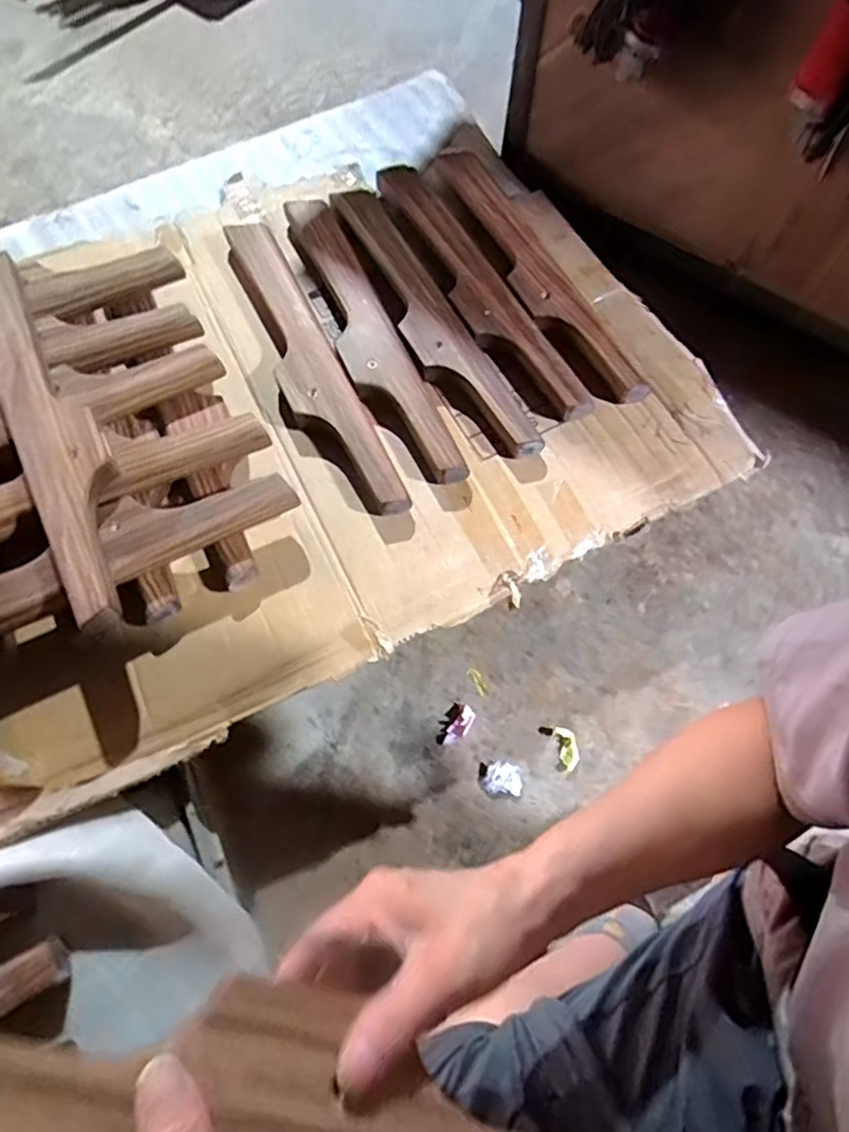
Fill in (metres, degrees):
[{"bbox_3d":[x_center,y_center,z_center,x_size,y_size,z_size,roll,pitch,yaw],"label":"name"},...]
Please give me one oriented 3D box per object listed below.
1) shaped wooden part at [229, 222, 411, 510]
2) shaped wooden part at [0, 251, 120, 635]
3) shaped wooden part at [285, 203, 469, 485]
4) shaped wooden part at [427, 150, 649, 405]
[{"bbox_3d":[-0.174,-0.299,0.902,0.101,0.041,0.561,-21,69,-11],"label":"shaped wooden part"},{"bbox_3d":[-0.451,-0.177,0.752,0.091,0.031,0.550,-26,70,-13],"label":"shaped wooden part"},{"bbox_3d":[-0.089,-0.347,0.927,0.095,0.041,0.563,-20,69,-11],"label":"shaped wooden part"},{"bbox_3d":[0.164,-0.465,0.972,0.096,0.033,0.556,-21,69,-11],"label":"shaped wooden part"}]

